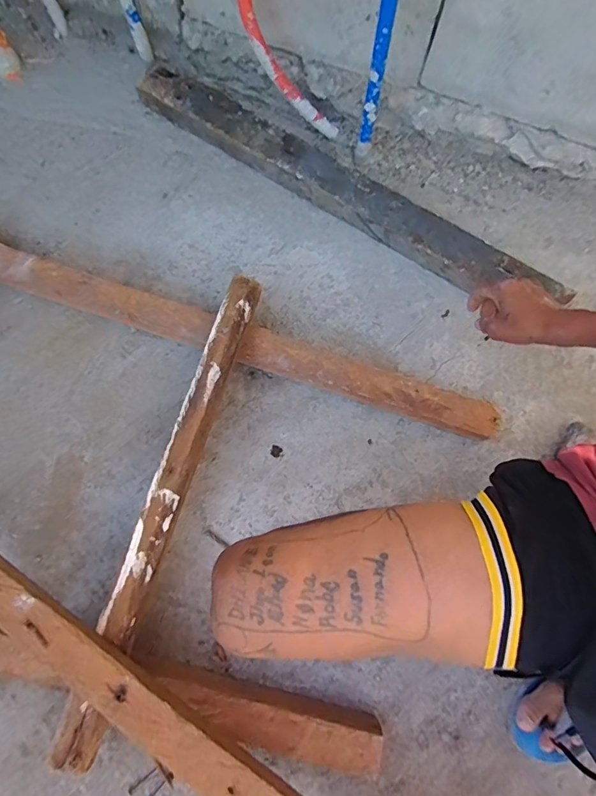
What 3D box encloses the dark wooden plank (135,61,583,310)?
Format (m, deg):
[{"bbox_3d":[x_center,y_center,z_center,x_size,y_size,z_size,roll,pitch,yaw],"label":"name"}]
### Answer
[{"bbox_3d":[0.069,-0.328,0.703,0.745,0.047,0.080,33,80,7],"label":"dark wooden plank"}]

